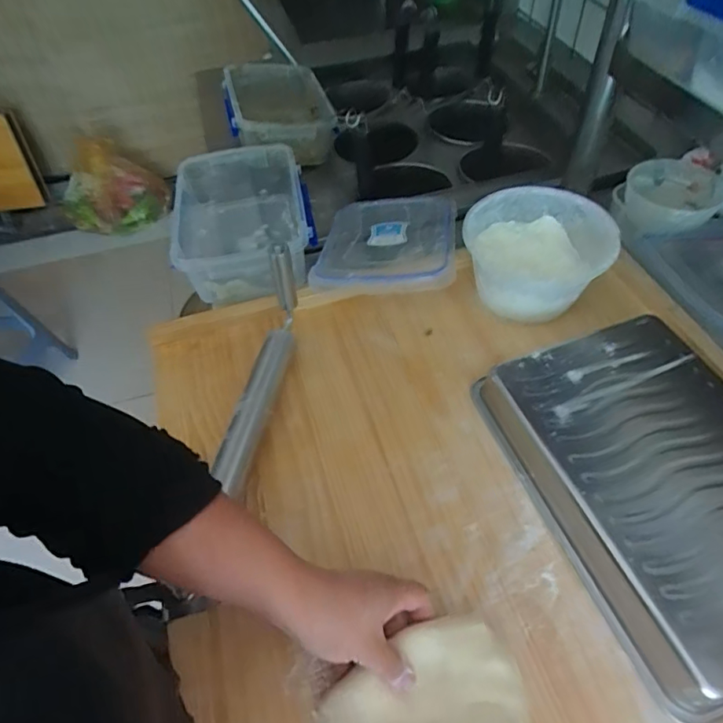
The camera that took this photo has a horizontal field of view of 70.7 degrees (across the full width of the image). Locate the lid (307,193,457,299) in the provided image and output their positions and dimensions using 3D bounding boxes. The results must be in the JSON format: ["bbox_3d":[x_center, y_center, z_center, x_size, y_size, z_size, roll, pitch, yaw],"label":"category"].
[{"bbox_3d":[0.035,-0.169,0.698,0.182,0.026,0.241,-4,38,13],"label":"lid"}]

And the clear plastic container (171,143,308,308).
[{"bbox_3d":[-0.171,-0.199,0.748,0.178,0.100,0.263,-12,51,-3],"label":"clear plastic container"}]

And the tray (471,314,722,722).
[{"bbox_3d":[0.265,0.099,0.453,0.214,0.043,0.324,-19,52,-9],"label":"tray"}]

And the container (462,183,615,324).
[{"bbox_3d":[0.204,-0.127,0.603,0.158,0.081,0.158,-1,51,6],"label":"container"}]

